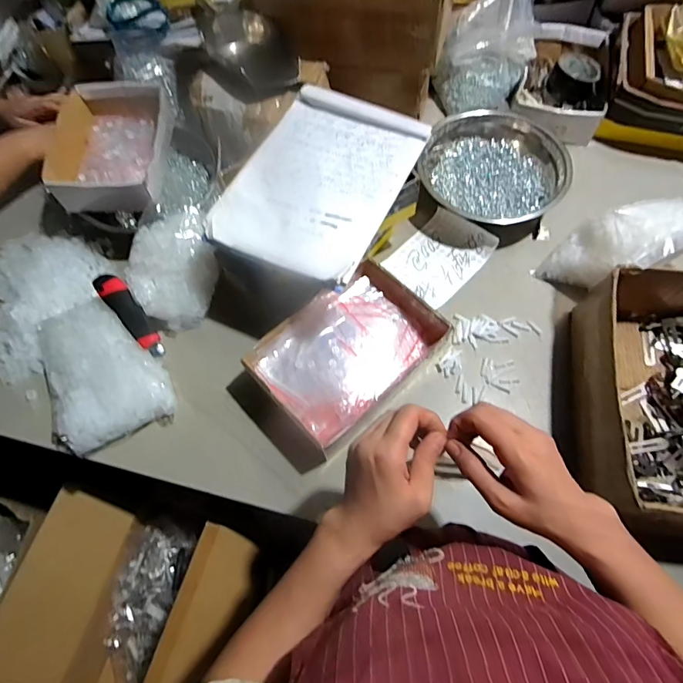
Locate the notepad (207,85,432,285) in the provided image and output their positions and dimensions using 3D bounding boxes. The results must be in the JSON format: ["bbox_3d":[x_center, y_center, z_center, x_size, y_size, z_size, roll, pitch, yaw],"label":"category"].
[{"bbox_3d":[-0.030,-0.230,0.604,0.222,0.013,0.301,24,69,13],"label":"notepad"}]

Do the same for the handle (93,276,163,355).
[{"bbox_3d":[-0.314,-0.039,0.652,0.037,0.030,0.152,-37,83,-14],"label":"handle"}]

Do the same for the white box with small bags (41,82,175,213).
[{"bbox_3d":[-0.388,-0.331,0.735,0.189,0.070,0.241,-1,65,2],"label":"white box with small bags"}]

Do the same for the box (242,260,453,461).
[{"bbox_3d":[0.014,0.016,0.631,0.250,0.066,0.182,-40,70,-15],"label":"box"}]

